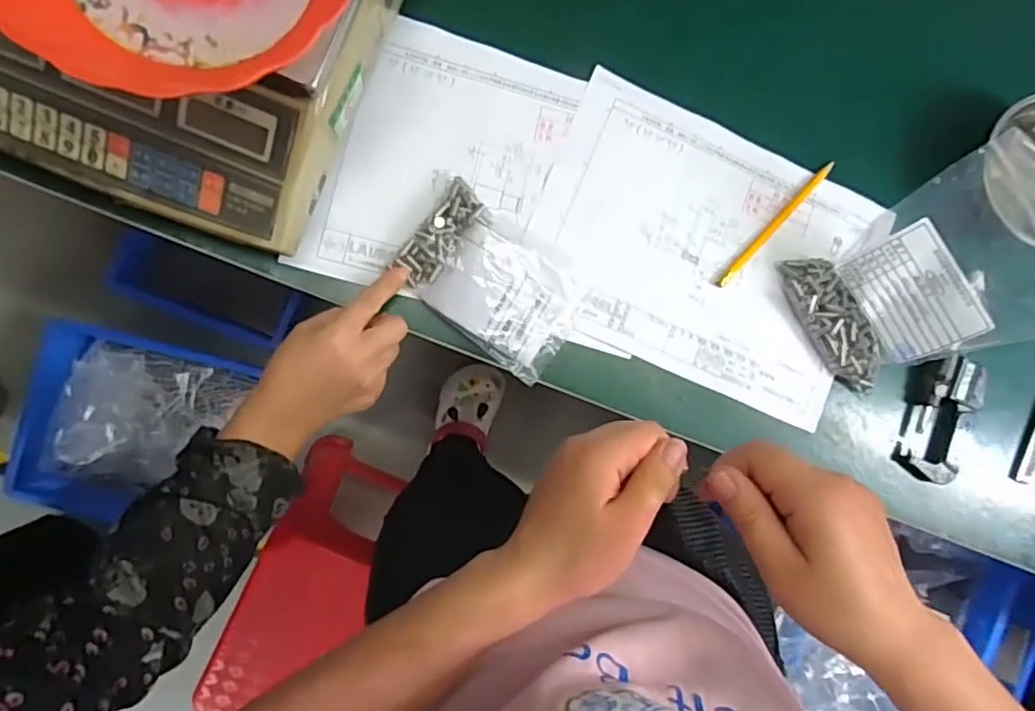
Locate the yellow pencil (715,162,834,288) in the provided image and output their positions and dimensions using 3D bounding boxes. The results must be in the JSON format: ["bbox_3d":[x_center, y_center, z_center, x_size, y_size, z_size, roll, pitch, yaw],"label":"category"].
[{"bbox_3d":[0.222,-0.112,0.534,0.009,0.009,0.145,44,85,-7],"label":"yellow pencil"}]

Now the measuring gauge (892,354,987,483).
[{"bbox_3d":[0.376,0.057,0.553,0.059,0.028,0.108,13,89,-9],"label":"measuring gauge"}]

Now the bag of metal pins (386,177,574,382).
[{"bbox_3d":[-0.019,-0.058,0.493,0.143,0.036,0.090,40,85,-7],"label":"bag of metal pins"}]

